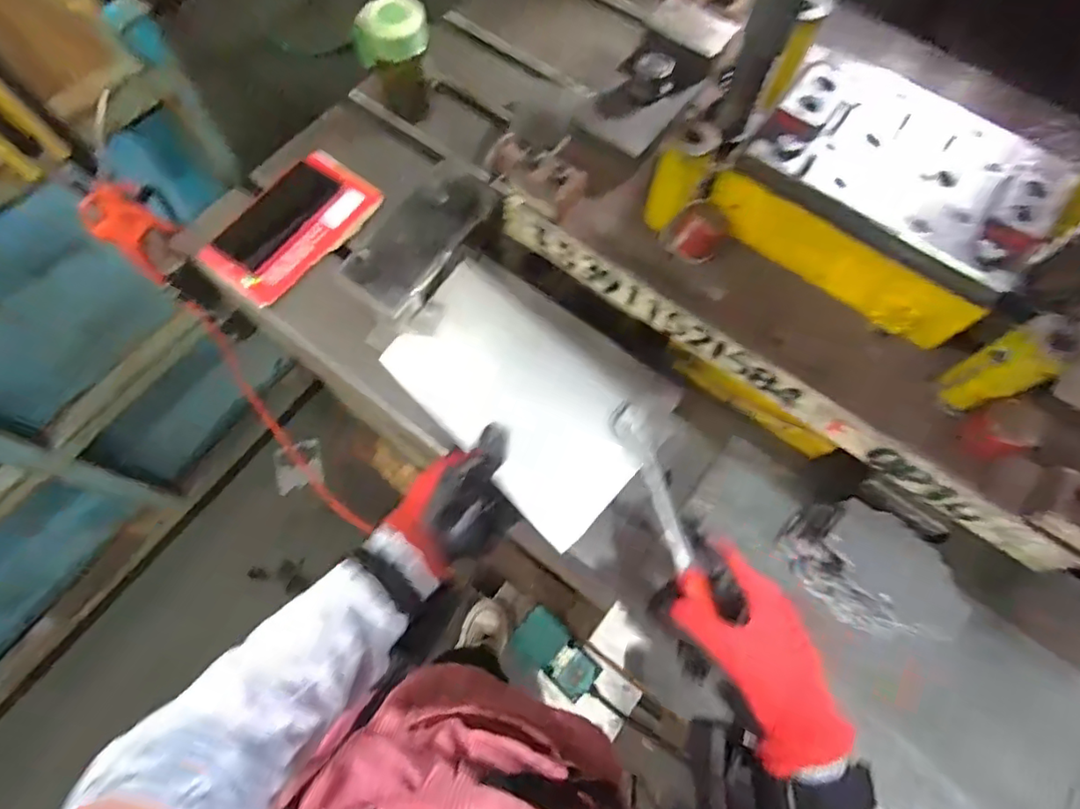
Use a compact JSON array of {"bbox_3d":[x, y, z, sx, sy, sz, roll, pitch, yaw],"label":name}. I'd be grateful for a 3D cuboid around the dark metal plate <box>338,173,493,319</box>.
[{"bbox_3d":[-0.113,-0.159,0.524,0.068,0.021,0.156,35,74,3],"label":"dark metal plate"}]

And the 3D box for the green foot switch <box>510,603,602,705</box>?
[{"bbox_3d":[0.034,0.529,1.185,0.199,0.067,0.100,39,72,13],"label":"green foot switch"}]

